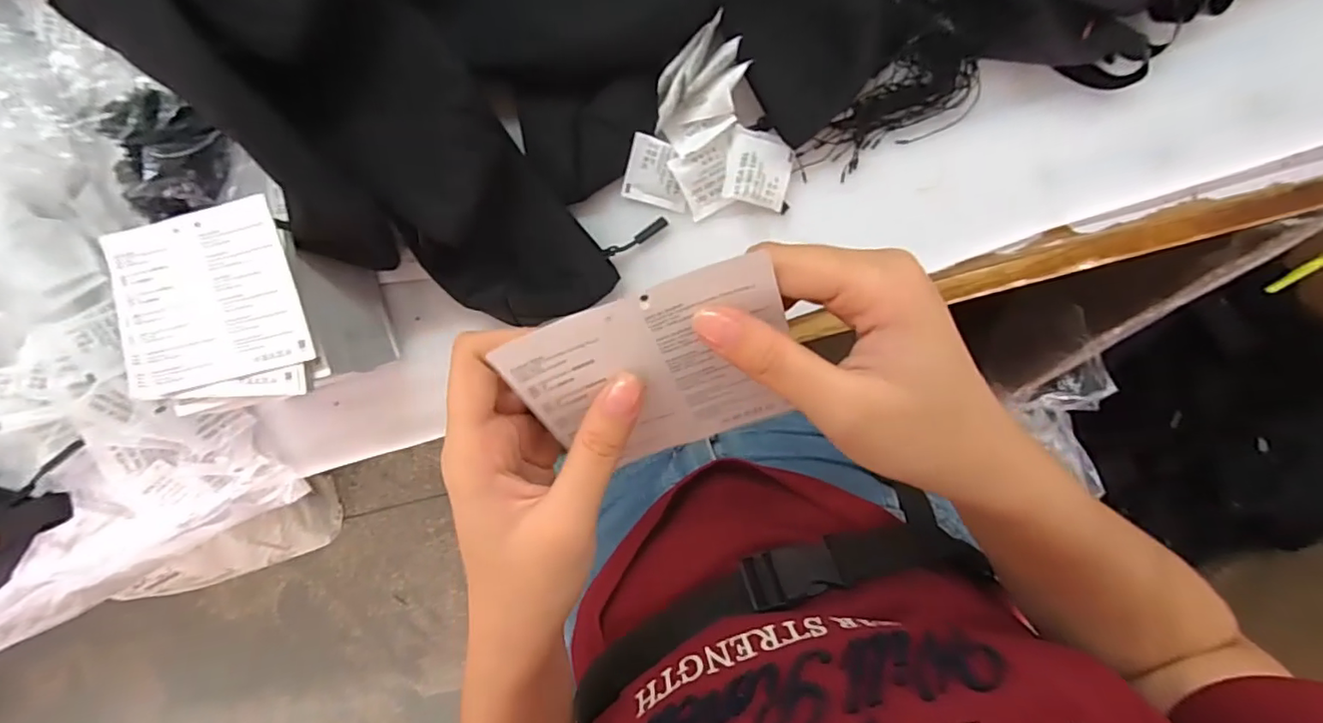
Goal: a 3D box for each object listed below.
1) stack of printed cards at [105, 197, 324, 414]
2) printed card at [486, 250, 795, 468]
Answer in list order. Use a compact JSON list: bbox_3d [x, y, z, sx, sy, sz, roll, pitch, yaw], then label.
[{"bbox_3d":[-0.245,-0.027,0.310,0.105,0.012,0.103,-10,99,6],"label":"stack of printed cards"},{"bbox_3d":[0.001,0.008,0.217,0.096,0.005,0.088,-19,136,7],"label":"printed card"}]

